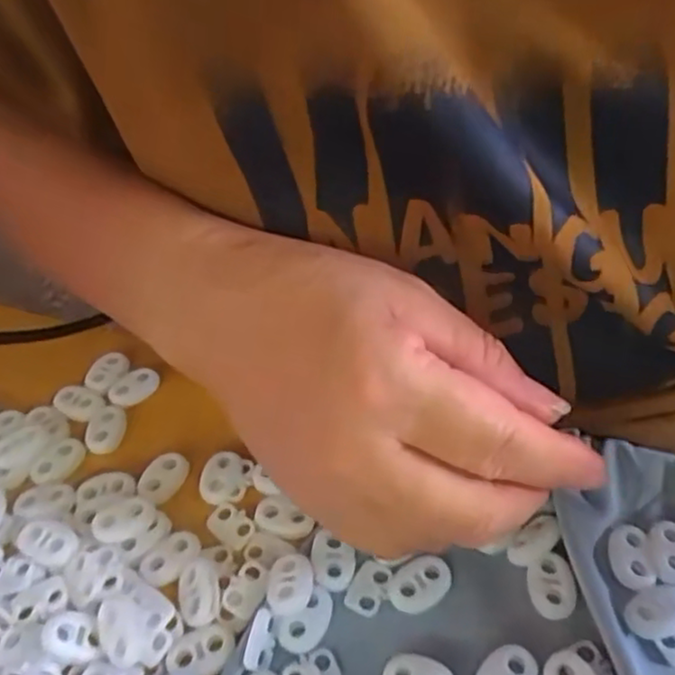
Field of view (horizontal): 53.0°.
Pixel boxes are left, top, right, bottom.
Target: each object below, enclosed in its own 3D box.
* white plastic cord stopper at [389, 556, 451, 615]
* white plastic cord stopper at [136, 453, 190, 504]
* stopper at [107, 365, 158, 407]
[{"bbox_3d":[0.028,0.083,0.228,0.022,0.006,0.015,-23,49,-18],"label":"white plastic cord stopper"},{"bbox_3d":[-0.068,0.053,0.262,0.015,0.004,0.021,14,49,17],"label":"white plastic cord stopper"},{"bbox_3d":[-0.089,0.020,0.293,0.021,0.004,0.014,-26,50,-20],"label":"stopper"}]

